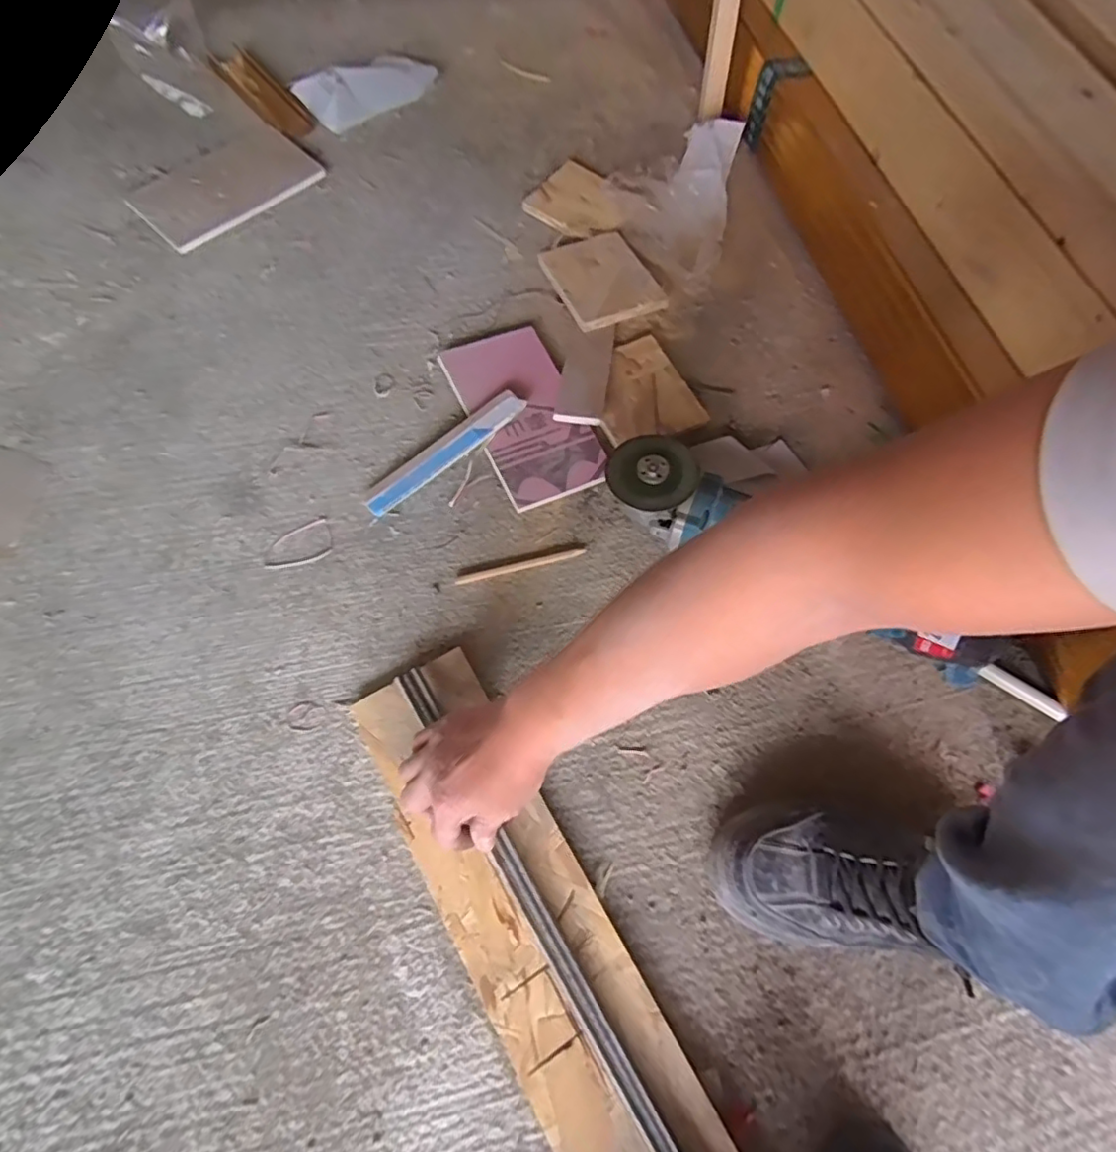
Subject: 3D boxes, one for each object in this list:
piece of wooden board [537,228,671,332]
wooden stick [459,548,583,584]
[{"bbox_3d":[0.053,-0.362,0.718,0.110,0.012,0.144,-21,65,-7],"label":"piece of wooden board"},{"bbox_3d":[-0.036,-0.010,0.584,0.130,0.004,0.011,-14,68,-9],"label":"wooden stick"}]

